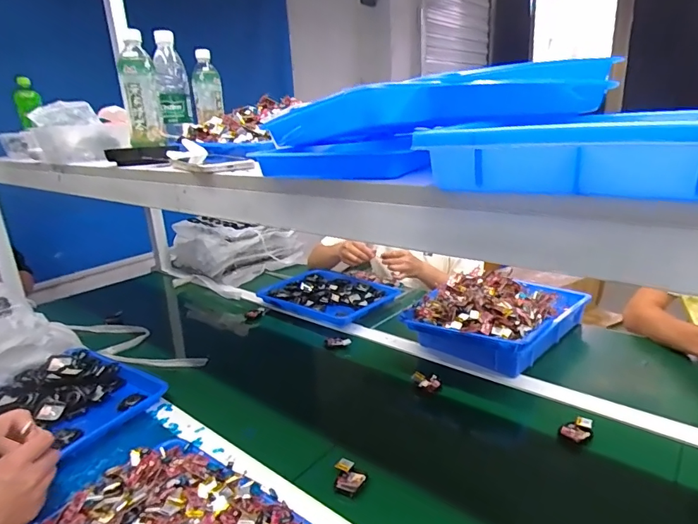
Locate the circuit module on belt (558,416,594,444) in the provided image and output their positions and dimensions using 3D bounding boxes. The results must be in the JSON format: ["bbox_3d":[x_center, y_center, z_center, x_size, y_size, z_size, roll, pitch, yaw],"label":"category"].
[{"bbox_3d":[0.349,0.255,0.692,0.044,0.019,0.043,7,21,28],"label":"circuit module on belt"}]

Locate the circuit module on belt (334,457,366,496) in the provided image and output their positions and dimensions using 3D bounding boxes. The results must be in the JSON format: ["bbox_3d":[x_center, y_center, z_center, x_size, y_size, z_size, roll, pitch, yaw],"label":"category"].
[{"bbox_3d":[-0.001,0.296,0.627,0.045,0.014,0.043,5,20,24],"label":"circuit module on belt"}]

